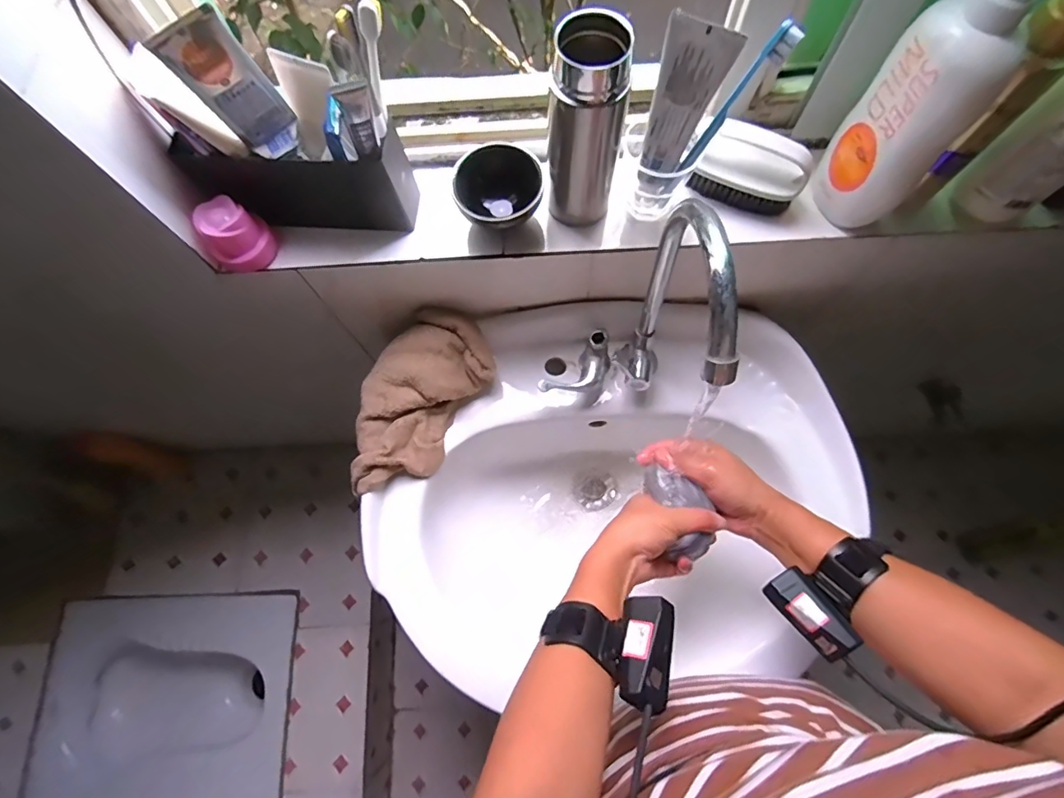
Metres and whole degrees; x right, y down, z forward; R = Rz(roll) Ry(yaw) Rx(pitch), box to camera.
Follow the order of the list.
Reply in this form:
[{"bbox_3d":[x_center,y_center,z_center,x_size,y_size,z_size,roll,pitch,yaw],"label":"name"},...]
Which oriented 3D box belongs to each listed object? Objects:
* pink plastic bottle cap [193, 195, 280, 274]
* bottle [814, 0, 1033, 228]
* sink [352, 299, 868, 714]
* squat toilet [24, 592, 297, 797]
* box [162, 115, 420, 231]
[{"bbox_3d":[-0.285,-0.156,0.488,0.059,0.056,0.048,-35,74,-9],"label":"pink plastic bottle cap"},{"bbox_3d":[0.309,-0.237,0.395,0.085,0.237,0.060,40,77,13],"label":"bottle"},{"bbox_3d":[0.086,0.117,0.621,0.534,0.189,0.414,-5,72,0],"label":"sink"},{"bbox_3d":[-0.759,0.649,1.105,0.518,0.132,0.416,-3,72,1],"label":"squat toilet"},{"bbox_3d":[-0.215,-0.211,0.486,0.197,0.097,0.052,4,72,3],"label":"box"}]

